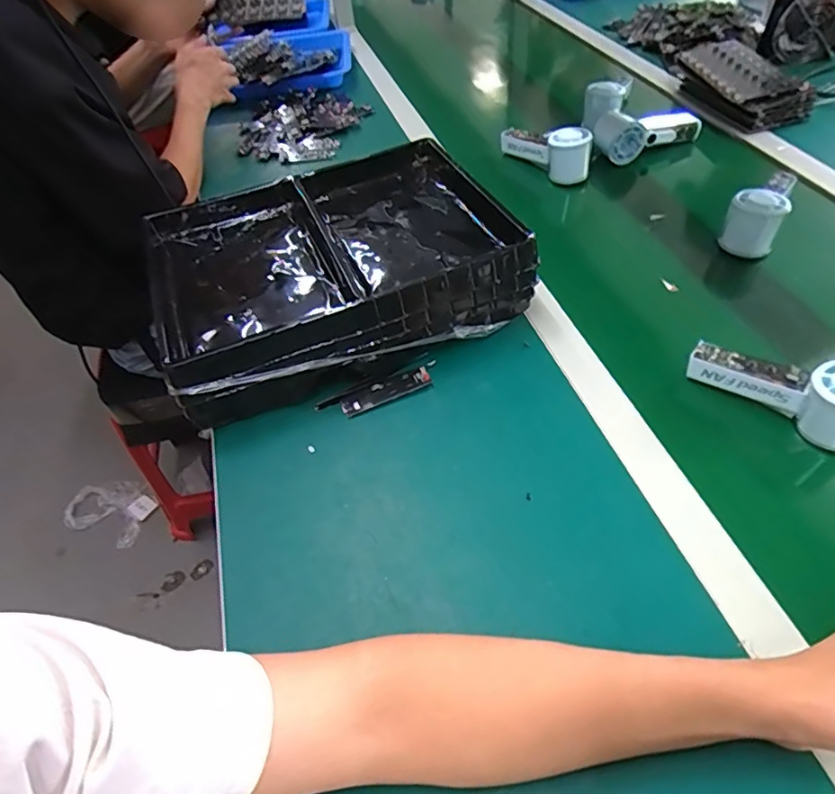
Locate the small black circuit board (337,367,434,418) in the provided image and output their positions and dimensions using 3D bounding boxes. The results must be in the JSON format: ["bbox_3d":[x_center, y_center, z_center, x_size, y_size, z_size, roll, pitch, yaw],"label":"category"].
[{"bbox_3d":[-0.031,-0.005,0.552,0.092,0.008,0.024,-19,50,-10],"label":"small black circuit board"}]

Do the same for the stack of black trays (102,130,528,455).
[{"bbox_3d":[-0.106,-0.148,0.632,0.379,0.094,0.293,-20,50,-9],"label":"stack of black trays"}]

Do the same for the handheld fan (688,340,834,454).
[{"bbox_3d":[0.320,-0.007,0.490,0.145,0.065,0.046,21,55,22],"label":"handheld fan"}]

